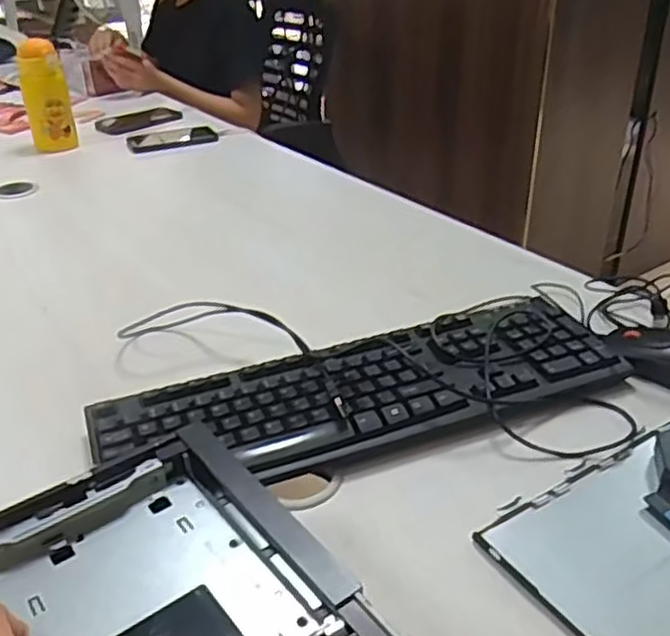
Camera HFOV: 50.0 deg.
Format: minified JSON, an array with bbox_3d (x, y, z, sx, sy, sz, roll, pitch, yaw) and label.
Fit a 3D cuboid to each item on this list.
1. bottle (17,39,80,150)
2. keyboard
[{"bbox_3d":[-0.500,-0.384,1.244,0.075,0.173,0.063,-13,33,-19],"label":"bottle"},{"bbox_3d":[0.030,0.064,0.603,0.432,0.034,0.141,-14,33,-21],"label":"keyboard"}]

